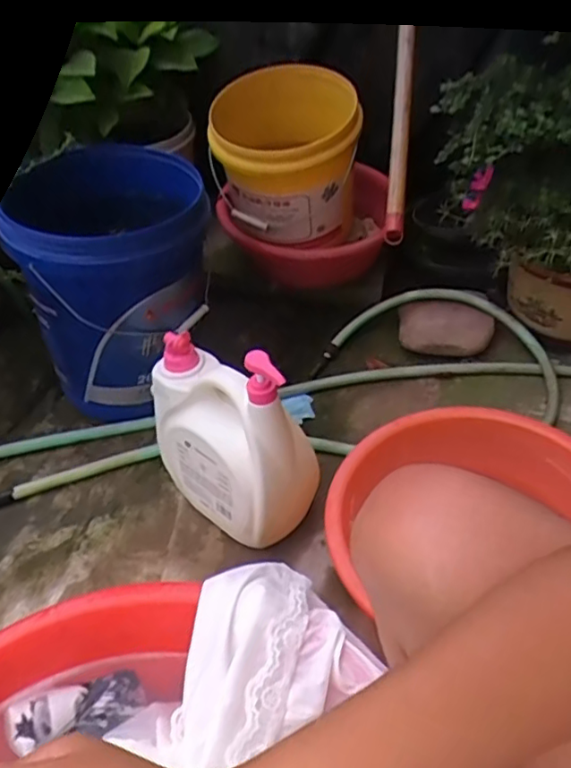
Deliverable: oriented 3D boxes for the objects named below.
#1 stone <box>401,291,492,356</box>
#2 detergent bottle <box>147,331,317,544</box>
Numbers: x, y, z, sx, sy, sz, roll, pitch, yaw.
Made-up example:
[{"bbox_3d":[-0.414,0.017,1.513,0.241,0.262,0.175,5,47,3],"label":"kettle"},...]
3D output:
[{"bbox_3d":[0.295,-0.112,1.124,0.158,0.071,0.113,5,43,5],"label":"stone"},{"bbox_3d":[-0.078,0.053,0.823,0.118,0.283,0.228,-33,52,-30],"label":"detergent bottle"}]

